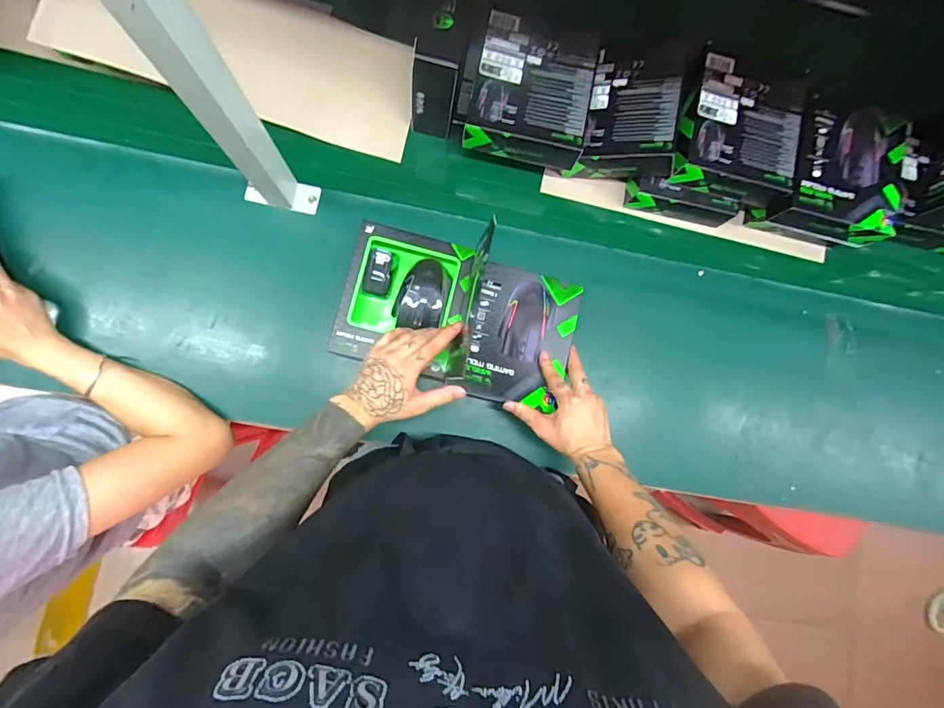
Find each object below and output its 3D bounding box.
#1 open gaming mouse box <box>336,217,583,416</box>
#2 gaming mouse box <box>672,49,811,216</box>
[{"bbox_3d":[-0.016,-0.060,0.622,0.303,0.068,0.210,15,83,-5],"label":"open gaming mouse box"},{"bbox_3d":[0.375,-0.311,0.643,0.182,0.065,0.180,12,83,-5],"label":"gaming mouse box"}]

